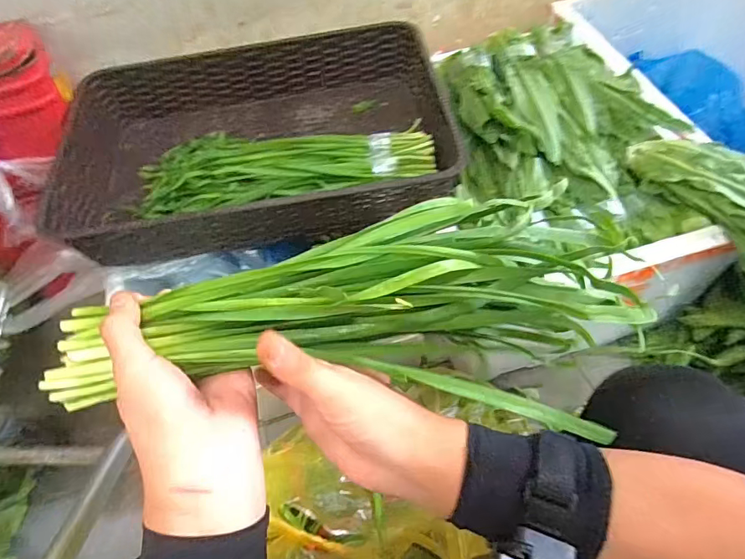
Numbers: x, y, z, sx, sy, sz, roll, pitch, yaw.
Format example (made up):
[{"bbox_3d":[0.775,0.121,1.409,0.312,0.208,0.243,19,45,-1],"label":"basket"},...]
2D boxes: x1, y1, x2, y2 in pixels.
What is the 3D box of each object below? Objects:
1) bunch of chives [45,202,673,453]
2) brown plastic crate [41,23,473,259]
[{"bbox_3d":[-0.021,0.022,0.306,0.352,0.086,0.153,-6,56,-2],"label":"bunch of chives"},{"bbox_3d":[-0.182,-0.228,0.762,0.582,0.111,0.360,-11,56,-2],"label":"brown plastic crate"}]

